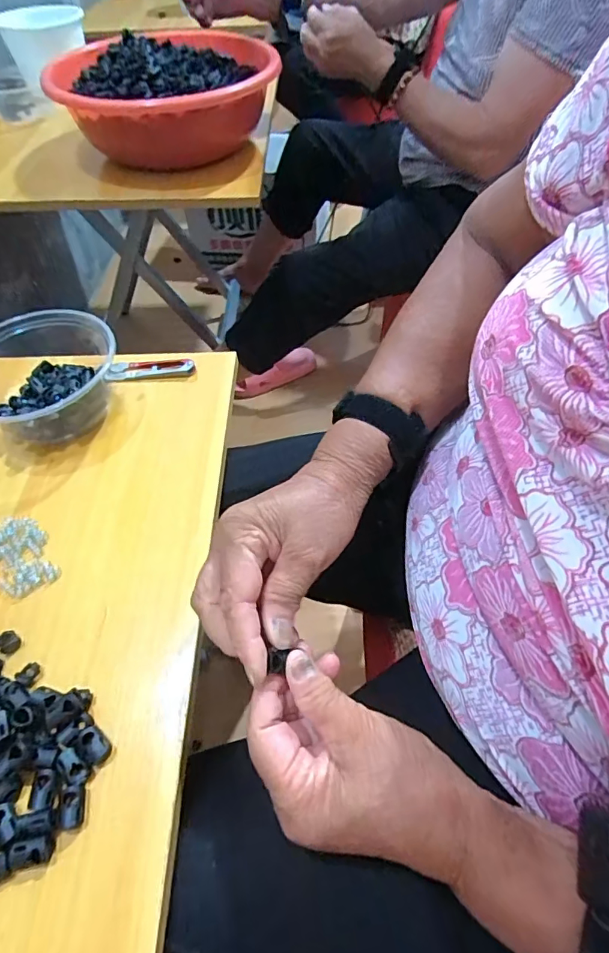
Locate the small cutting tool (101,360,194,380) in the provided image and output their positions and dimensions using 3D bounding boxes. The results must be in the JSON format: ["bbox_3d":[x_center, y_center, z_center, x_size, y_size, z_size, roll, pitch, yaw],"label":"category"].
[{"bbox_3d":[-0.152,-0.107,0.473,0.086,0.008,0.022,-6,55,-2],"label":"small cutting tool"}]

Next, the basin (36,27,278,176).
[{"bbox_3d":[-0.205,-0.587,0.747,0.327,0.124,0.314,-7,55,-2],"label":"basin"}]

